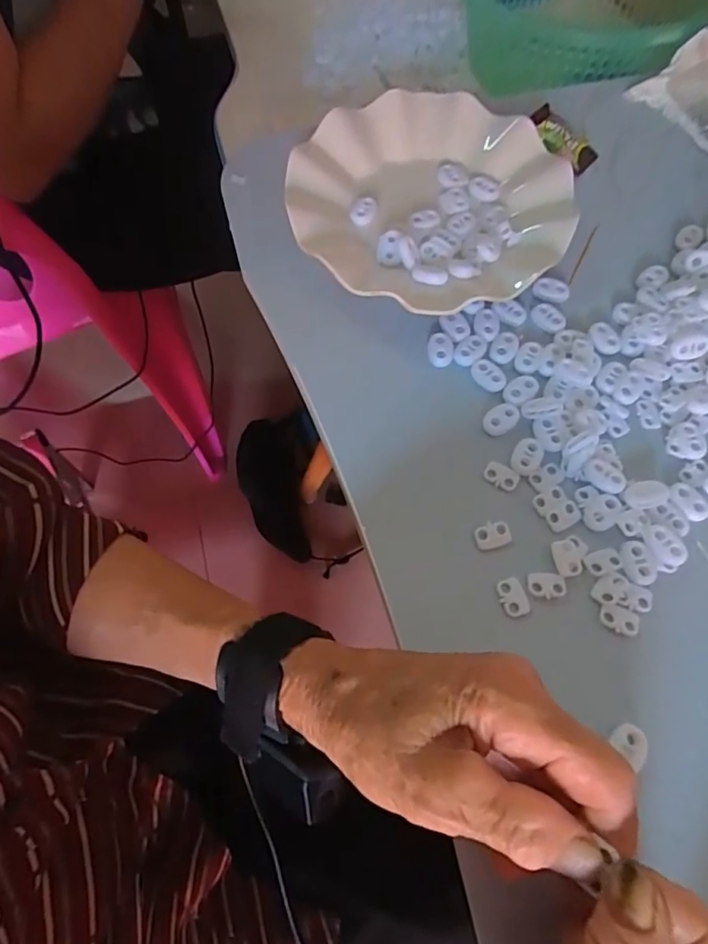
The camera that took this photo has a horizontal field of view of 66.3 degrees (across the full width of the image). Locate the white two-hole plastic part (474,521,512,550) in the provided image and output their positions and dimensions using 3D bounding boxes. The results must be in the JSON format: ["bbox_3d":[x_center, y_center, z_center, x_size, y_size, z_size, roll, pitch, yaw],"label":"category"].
[{"bbox_3d":[0.071,0.032,0.275,0.018,0.004,0.013,-10,65,-5],"label":"white two-hole plastic part"}]

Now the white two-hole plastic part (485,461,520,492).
[{"bbox_3d":[0.079,0.002,0.288,0.018,0.004,0.011,29,68,14],"label":"white two-hole plastic part"}]

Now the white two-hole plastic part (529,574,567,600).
[{"bbox_3d":[0.094,0.055,0.263,0.018,0.004,0.012,3,64,2],"label":"white two-hole plastic part"}]

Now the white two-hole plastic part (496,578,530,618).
[{"bbox_3d":[0.077,0.061,0.262,0.013,0.004,0.018,-20,66,-9],"label":"white two-hole plastic part"}]

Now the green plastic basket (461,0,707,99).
[{"bbox_3d":[0.198,-0.412,0.483,0.216,0.081,0.200,9,65,5],"label":"green plastic basket"}]

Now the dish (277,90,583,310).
[{"bbox_3d":[0.049,-0.170,0.347,0.171,0.039,0.170,0,64,0],"label":"dish"}]

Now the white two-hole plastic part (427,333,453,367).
[{"bbox_3d":[0.050,-0.072,0.316,0.015,0.008,0.019,9,65,5],"label":"white two-hole plastic part"}]

